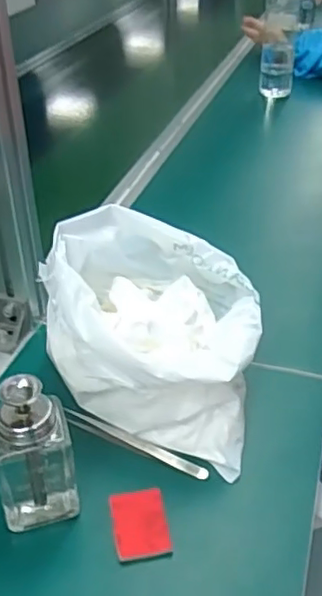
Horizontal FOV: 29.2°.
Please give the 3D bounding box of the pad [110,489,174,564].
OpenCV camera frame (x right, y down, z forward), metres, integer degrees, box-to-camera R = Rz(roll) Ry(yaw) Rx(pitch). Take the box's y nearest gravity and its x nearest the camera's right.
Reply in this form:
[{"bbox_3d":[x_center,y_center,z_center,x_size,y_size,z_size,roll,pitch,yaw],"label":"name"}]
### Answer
[{"bbox_3d":[-0.015,0.168,0.459,0.040,0.008,0.054,-7,36,-8],"label":"pad"}]

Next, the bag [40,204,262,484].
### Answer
[{"bbox_3d":[0.003,0.025,0.533,0.190,0.134,0.149,18,40,24],"label":"bag"}]

